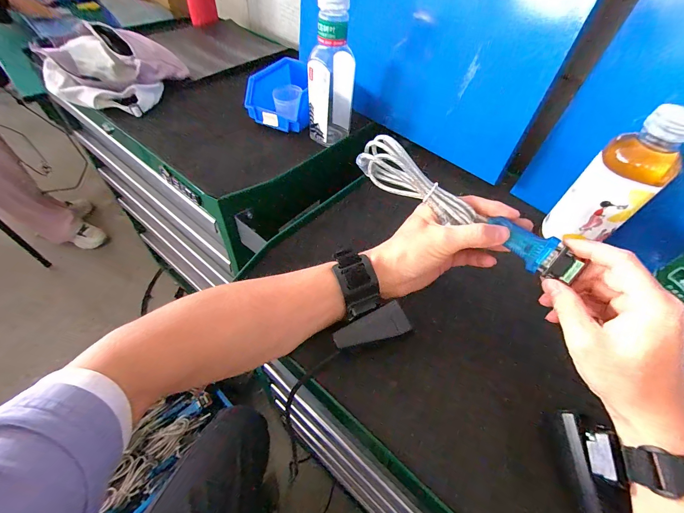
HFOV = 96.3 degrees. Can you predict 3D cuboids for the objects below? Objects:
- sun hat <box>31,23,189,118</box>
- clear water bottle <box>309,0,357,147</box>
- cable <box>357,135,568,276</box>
[{"bbox_3d":[-0.427,-0.348,0.563,0.196,0.073,0.198,14,52,5],"label":"sun hat"},{"bbox_3d":[-0.013,-0.281,0.474,0.067,0.198,0.080,7,52,0],"label":"clear water bottle"},{"bbox_3d":[0.103,-0.050,0.292,0.201,0.049,0.030,34,57,14],"label":"cable"}]

